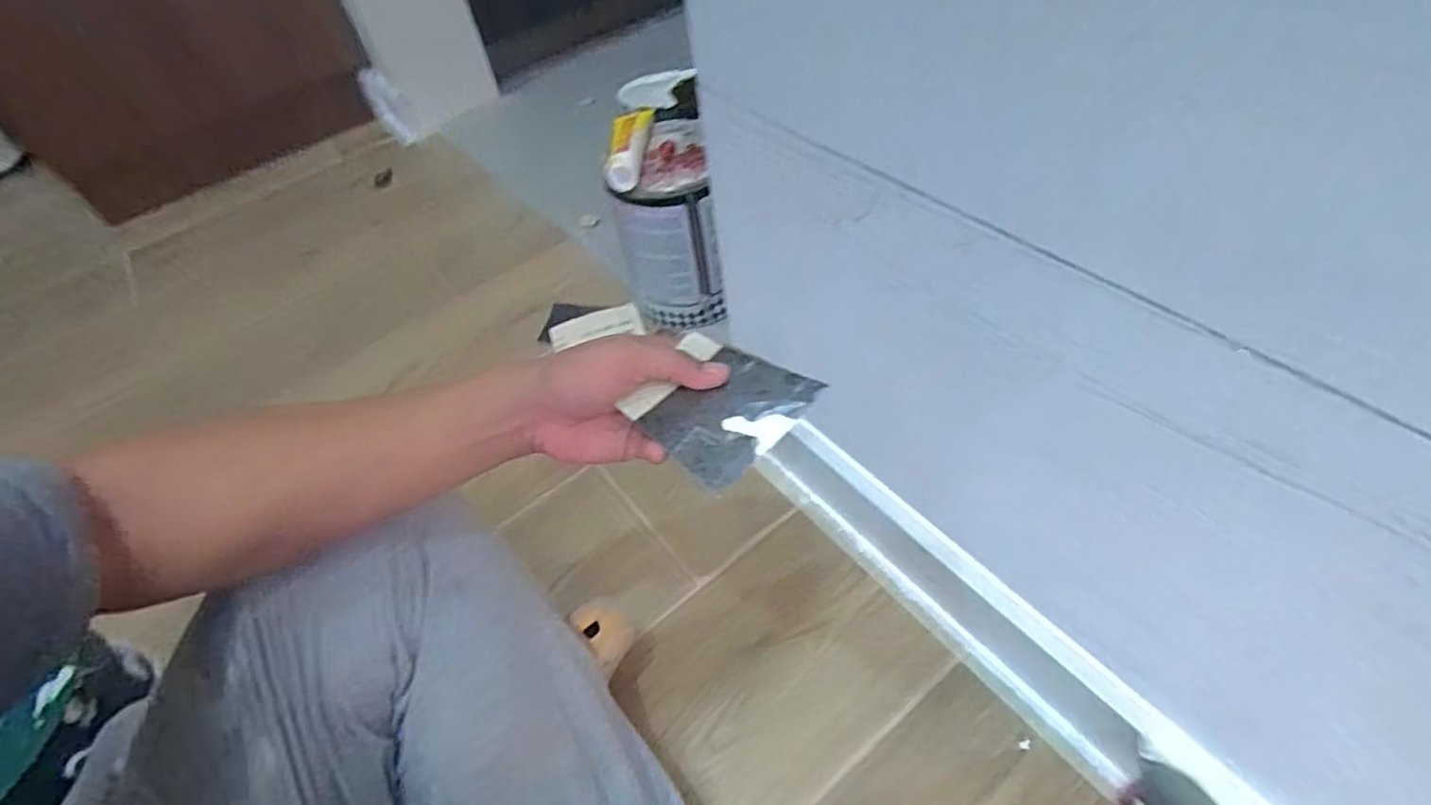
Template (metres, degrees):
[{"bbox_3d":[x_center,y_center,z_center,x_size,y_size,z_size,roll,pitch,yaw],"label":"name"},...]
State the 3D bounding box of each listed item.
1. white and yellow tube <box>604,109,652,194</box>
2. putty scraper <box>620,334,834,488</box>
[{"bbox_3d":[-0.100,-0.302,0.770,0.047,0.036,0.159,-3,50,7],"label":"white and yellow tube"},{"bbox_3d":[0.003,0.002,0.406,0.087,0.010,0.102,28,56,27],"label":"putty scraper"}]

